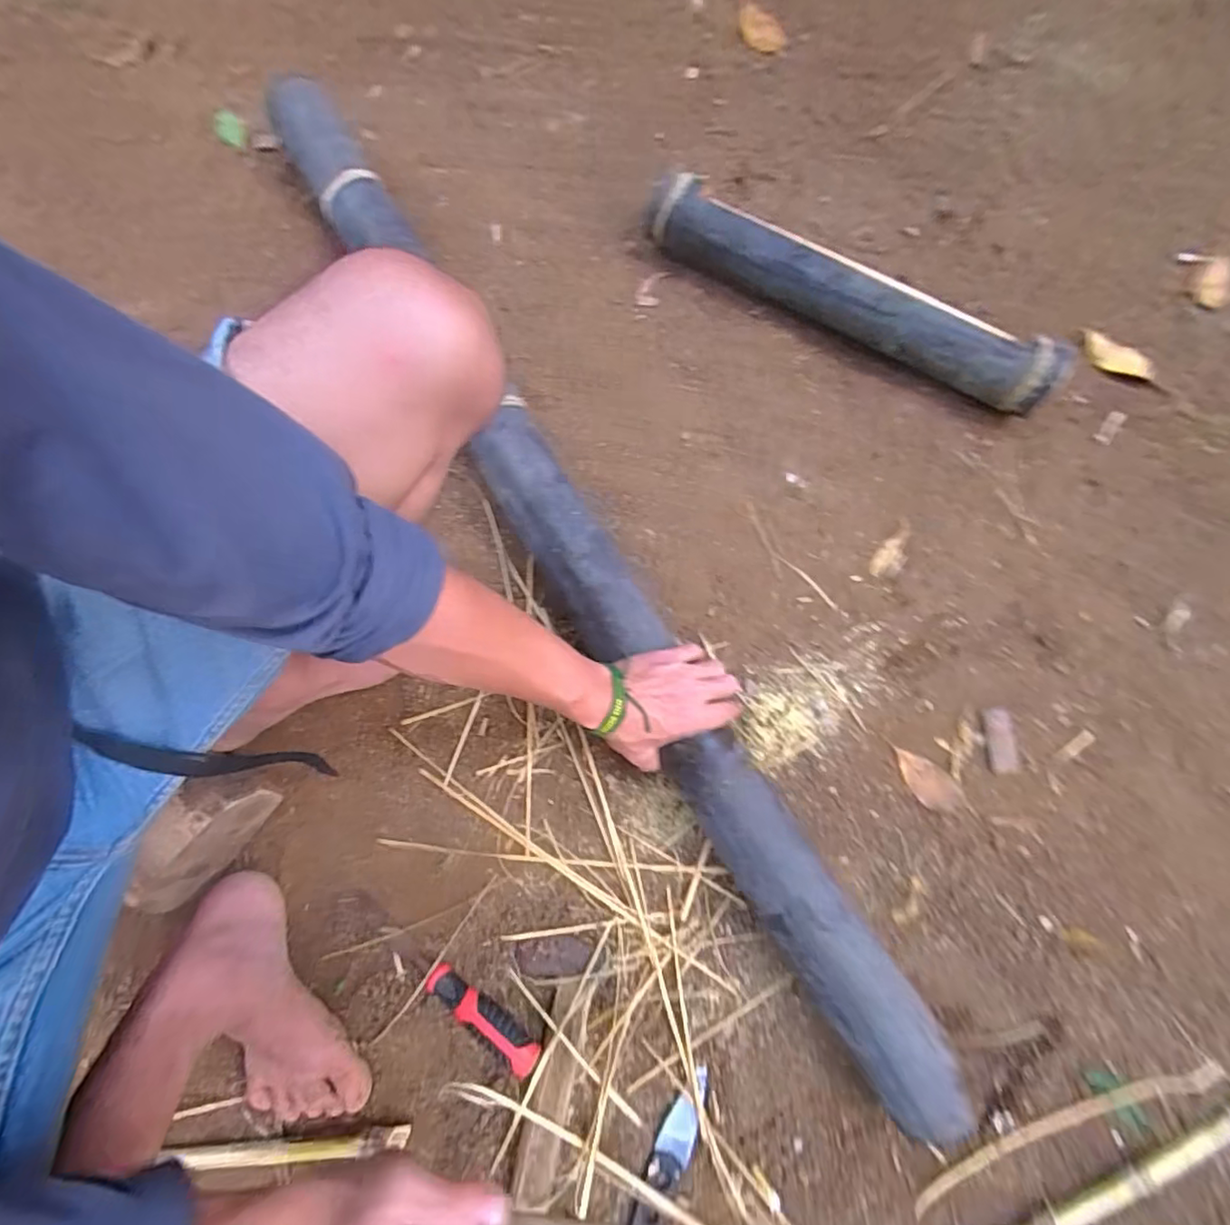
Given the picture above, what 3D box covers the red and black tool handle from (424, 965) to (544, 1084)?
[{"bbox_3d":[-0.124,0.377,0.538,0.120,0.030,0.032,30,80,8],"label":"red and black tool handle"}]

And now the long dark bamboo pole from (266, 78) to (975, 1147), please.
[{"bbox_3d":[-0.064,-0.098,0.604,0.082,0.064,1.244,-31,78,-6],"label":"long dark bamboo pole"}]

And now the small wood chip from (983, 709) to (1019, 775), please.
[{"bbox_3d":[0.411,0.136,0.617,0.030,0.004,0.066,-4,77,1],"label":"small wood chip"}]

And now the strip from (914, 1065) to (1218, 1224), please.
[{"bbox_3d":[0.398,0.460,0.517,0.296,0.021,0.018,-20,78,-3],"label":"strip"}]

